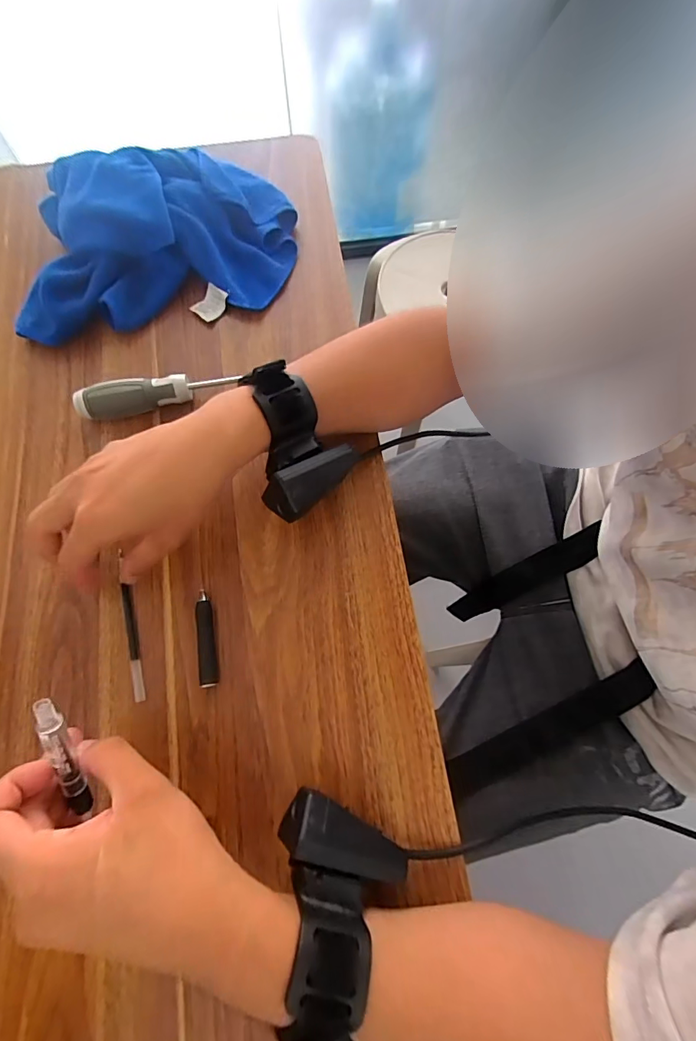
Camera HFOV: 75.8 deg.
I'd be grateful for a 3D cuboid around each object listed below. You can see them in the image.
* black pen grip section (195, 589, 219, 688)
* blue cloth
[{"bbox_3d":[-0.098,0.081,0.311,0.011,0.012,0.065,-11,72,-3],"label":"black pen grip section"},{"bbox_3d":[-0.171,-0.255,0.396,0.247,0.062,0.155,-10,72,-3],"label":"blue cloth"}]

